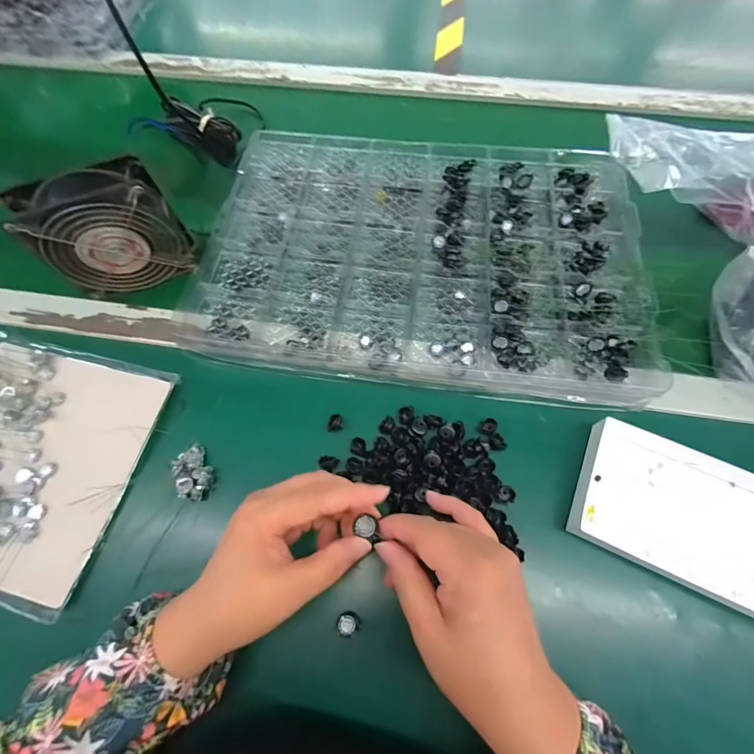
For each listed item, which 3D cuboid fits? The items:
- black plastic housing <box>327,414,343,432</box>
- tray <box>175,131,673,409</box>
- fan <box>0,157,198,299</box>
[{"bbox_3d":[-0.038,0.041,0.346,0.014,0.005,0.014,-6,66,-1],"label":"black plastic housing"},{"bbox_3d":[0.047,-0.134,0.407,0.432,0.028,0.304,8,65,4],"label":"tray"},{"bbox_3d":[-0.256,-0.138,0.373,0.118,0.107,0.046,-21,67,-7],"label":"fan"}]

